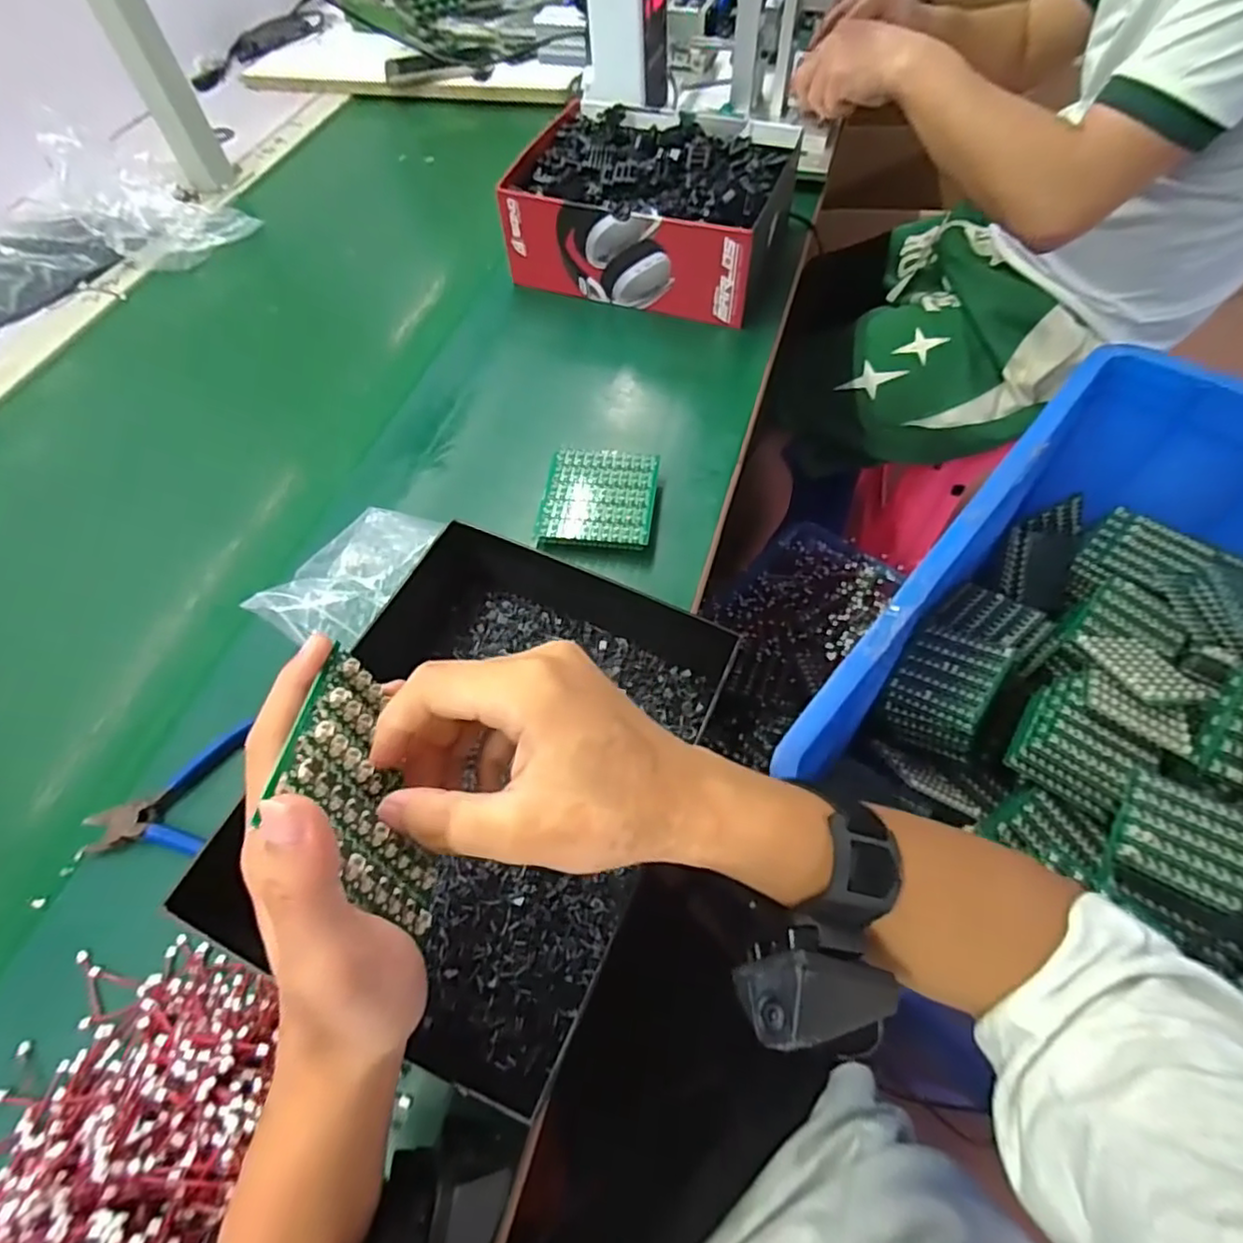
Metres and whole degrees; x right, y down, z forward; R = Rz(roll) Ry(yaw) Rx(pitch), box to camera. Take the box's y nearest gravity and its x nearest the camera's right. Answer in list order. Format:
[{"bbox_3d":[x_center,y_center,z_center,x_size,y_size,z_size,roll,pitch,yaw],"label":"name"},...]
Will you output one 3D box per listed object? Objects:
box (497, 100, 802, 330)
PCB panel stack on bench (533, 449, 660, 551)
[{"bbox_3d":[0.028,-0.395,0.628,0.243,0.099,0.184,17,62,14],"label":"box"},{"bbox_3d":[-0.017,-0.093,0.484,0.082,0.013,0.083,5,60,7],"label":"PCB panel stack on bench"}]

